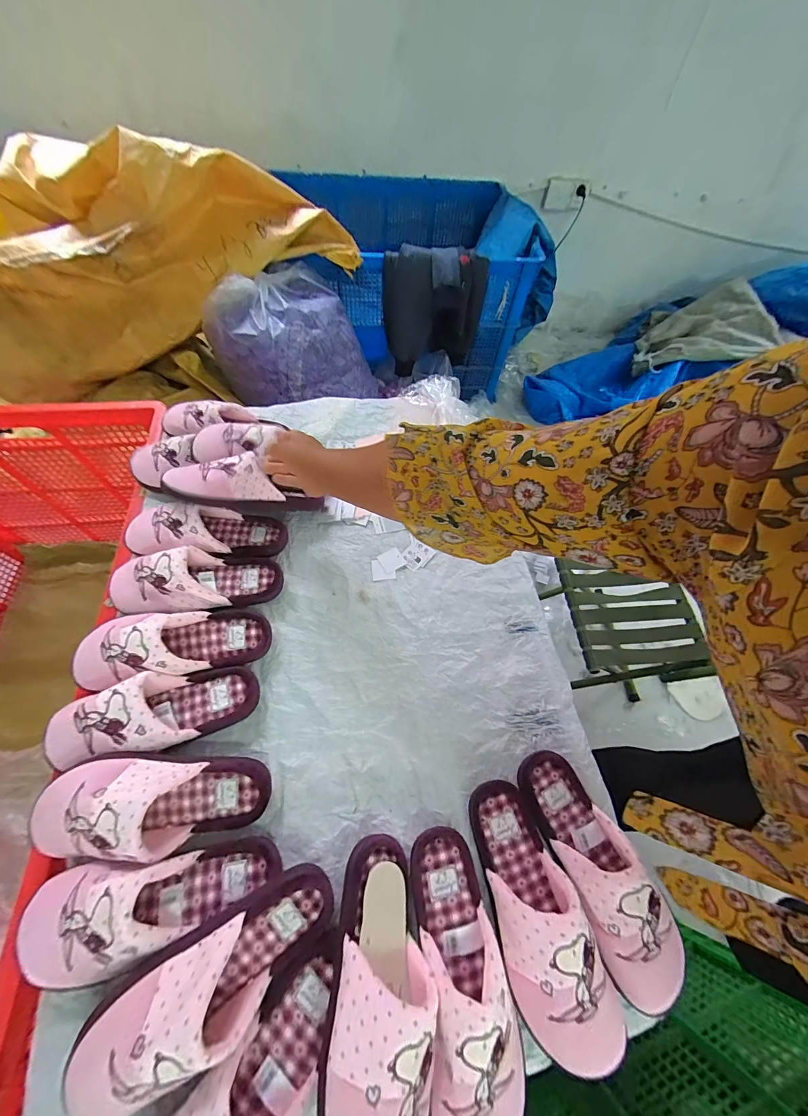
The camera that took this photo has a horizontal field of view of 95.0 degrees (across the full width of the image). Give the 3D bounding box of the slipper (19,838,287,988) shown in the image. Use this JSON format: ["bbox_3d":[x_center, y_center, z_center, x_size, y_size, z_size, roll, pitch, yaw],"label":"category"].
[{"bbox_3d":[-0.262,0.355,0.379,0.237,0.068,0.099,-11,60,-11],"label":"slipper"}]

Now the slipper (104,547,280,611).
[{"bbox_3d":[-0.319,0.038,0.564,0.249,0.084,0.088,-7,60,-9],"label":"slipper"}]

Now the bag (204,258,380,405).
[{"bbox_3d":[-0.331,-0.662,1.113,0.475,0.288,0.242,-4,59,-7],"label":"bag"}]

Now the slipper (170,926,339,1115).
[{"bbox_3d":[-0.135,0.481,0.317,0.101,0.060,0.241,36,63,16],"label":"slipper"}]

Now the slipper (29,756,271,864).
[{"bbox_3d":[-0.282,0.278,0.421,0.242,0.085,0.103,5,58,-17],"label":"slipper"}]

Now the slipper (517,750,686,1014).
[{"bbox_3d":[0.225,0.350,0.423,0.084,0.079,0.244,-17,62,-14],"label":"slipper"}]

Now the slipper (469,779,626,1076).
[{"bbox_3d":[0.143,0.380,0.393,0.099,0.073,0.240,-19,62,-15],"label":"slipper"}]

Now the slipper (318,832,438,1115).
[{"bbox_3d":[-0.019,0.422,0.352,0.103,0.064,0.241,7,59,0],"label":"slipper"}]

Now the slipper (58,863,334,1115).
[{"bbox_3d":[-0.180,0.404,0.346,0.239,0.068,0.092,-23,63,-17],"label":"slipper"}]

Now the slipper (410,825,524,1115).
[{"bbox_3d":[0.060,0.421,0.365,0.094,0.064,0.246,-7,60,-9],"label":"slipper"}]

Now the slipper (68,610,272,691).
[{"bbox_3d":[-0.310,0.116,0.508,0.237,0.083,0.092,-3,58,-22],"label":"slipper"}]

